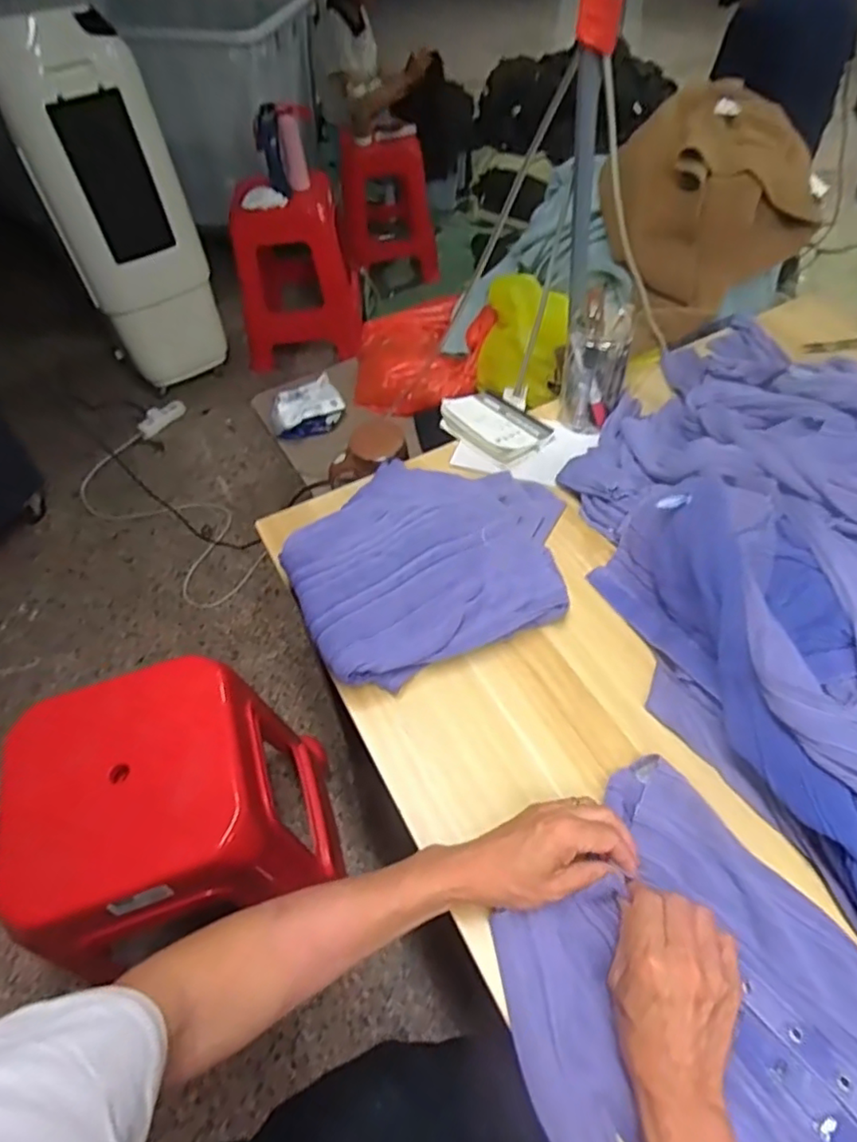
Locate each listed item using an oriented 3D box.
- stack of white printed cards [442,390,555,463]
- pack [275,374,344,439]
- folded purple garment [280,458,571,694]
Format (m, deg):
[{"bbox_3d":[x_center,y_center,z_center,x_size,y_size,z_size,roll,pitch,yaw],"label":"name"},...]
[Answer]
[{"bbox_3d":[0.096,-0.210,0.898,0.101,0.025,0.139,-33,57,-20],"label":"stack of white printed cards"},{"bbox_3d":[-0.231,-0.306,1.197,0.141,0.071,0.070,-26,55,-16],"label":"pack"},{"bbox_3d":[0.008,-0.028,0.747,0.336,0.063,0.273,-23,54,-13],"label":"folded purple garment"}]

